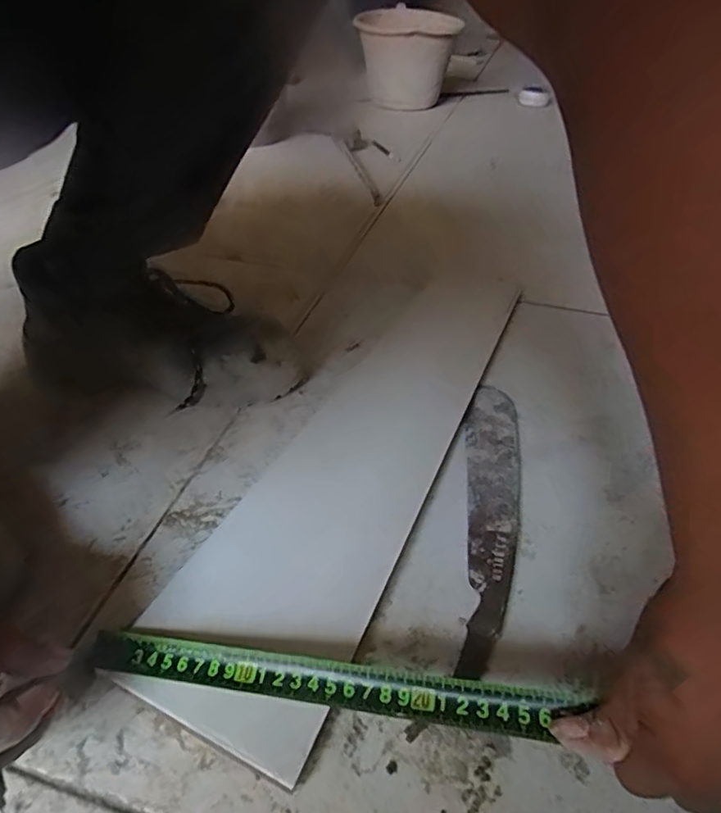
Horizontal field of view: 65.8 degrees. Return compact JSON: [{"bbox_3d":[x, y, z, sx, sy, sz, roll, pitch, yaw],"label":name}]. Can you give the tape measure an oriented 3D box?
[{"bbox_3d":[-0.031,0.149,0.304,0.275,0.012,0.024,1,38,15],"label":"tape measure"}]

